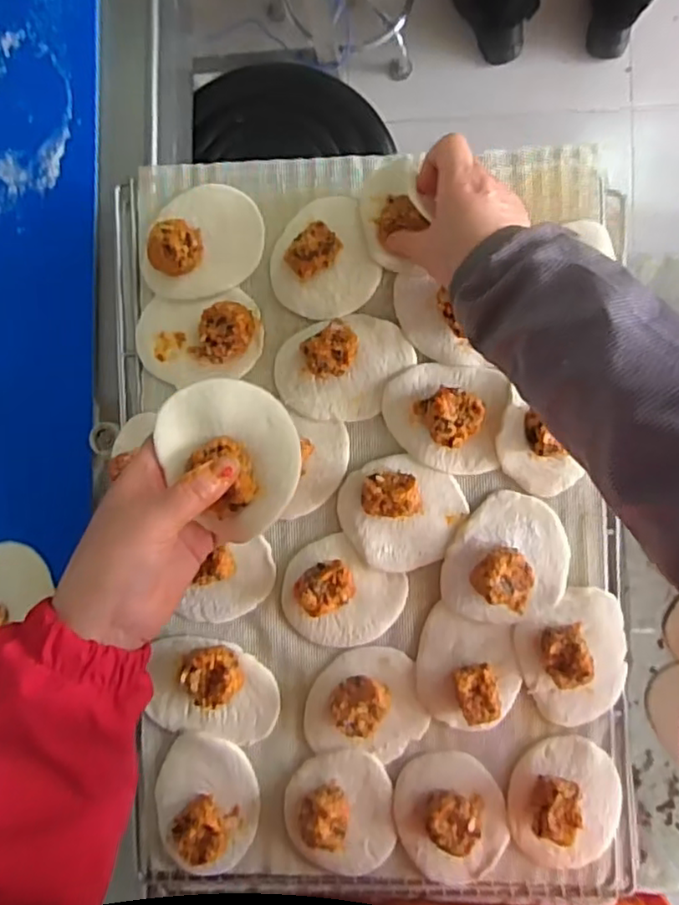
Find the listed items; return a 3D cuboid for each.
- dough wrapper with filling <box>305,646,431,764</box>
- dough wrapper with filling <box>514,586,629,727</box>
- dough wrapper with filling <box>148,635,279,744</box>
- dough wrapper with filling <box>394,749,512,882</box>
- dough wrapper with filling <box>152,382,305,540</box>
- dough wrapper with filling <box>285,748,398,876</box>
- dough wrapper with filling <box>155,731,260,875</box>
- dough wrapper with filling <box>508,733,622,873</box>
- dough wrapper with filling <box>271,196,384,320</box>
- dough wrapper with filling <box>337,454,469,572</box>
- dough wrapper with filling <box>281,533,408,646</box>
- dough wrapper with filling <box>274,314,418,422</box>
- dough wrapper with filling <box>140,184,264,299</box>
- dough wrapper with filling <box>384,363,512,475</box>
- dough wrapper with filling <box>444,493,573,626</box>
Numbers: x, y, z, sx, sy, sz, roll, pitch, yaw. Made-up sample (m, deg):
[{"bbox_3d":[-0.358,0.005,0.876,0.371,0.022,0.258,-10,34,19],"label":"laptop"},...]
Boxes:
[{"bbox_3d":[0.022,0.202,0.493,0.094,0.023,0.087,9,90,4],"label":"dough wrapper with filling"},{"bbox_3d":[0.185,0.161,0.480,0.083,0.032,0.104,-8,89,4],"label":"dough wrapper with filling"},{"bbox_3d":[-0.103,0.196,0.502,0.103,0.023,0.077,9,90,4],"label":"dough wrapper with filling"},{"bbox_3d":[0.089,0.293,0.488,0.083,0.028,0.104,-13,89,4],"label":"dough wrapper with filling"},{"bbox_3d":[-0.064,-0.001,0.372,0.074,0.023,0.095,-36,87,3],"label":"dough wrapper with filling"},{"bbox_3d":[0.000,0.292,0.493,0.085,0.027,0.100,-7,89,4],"label":"dough wrapper with filling"},{"bbox_3d":[-0.110,0.286,0.499,0.083,0.028,0.104,8,90,4],"label":"dough wrapper with filling"},{"bbox_3d":[0.178,0.278,0.481,0.087,0.034,0.103,-14,89,4],"label":"dough wrapper with filling"},{"bbox_3d":[-0.012,-0.159,0.499,0.096,0.036,0.097,-22,88,4],"label":"dough wrapper with filling"},{"bbox_3d":[0.047,0.049,0.491,0.095,0.028,0.088,0,90,4],"label":"dough wrapper with filling"},{"bbox_3d":[-0.002,0.117,0.495,0.092,0.031,0.083,35,92,4],"label":"dough wrapper with filling"},{"bbox_3d":[0.004,-0.068,0.494,0.110,0.031,0.081,-7,89,4],"label":"dough wrapper with filling"},{"bbox_3d":[-0.114,-0.173,0.502,0.096,0.035,0.100,16,91,4],"label":"dough wrapper with filling"},{"bbox_3d":[0.084,-0.028,0.489,0.094,0.027,0.084,6,90,4],"label":"dough wrapper with filling"},{"bbox_3d":[0.134,0.086,0.484,0.091,0.029,0.102,20,91,4],"label":"dough wrapper with filling"}]

